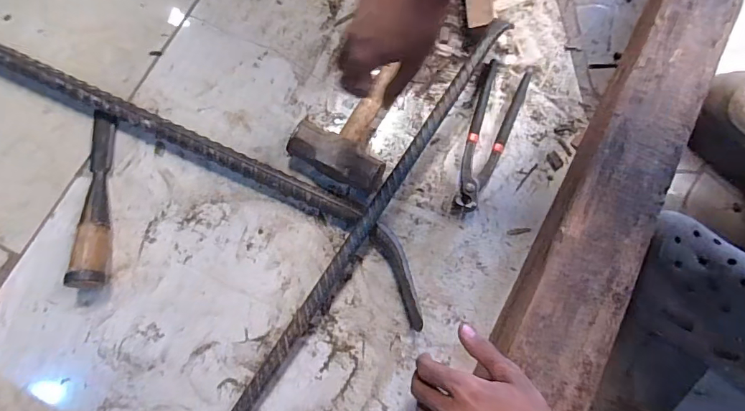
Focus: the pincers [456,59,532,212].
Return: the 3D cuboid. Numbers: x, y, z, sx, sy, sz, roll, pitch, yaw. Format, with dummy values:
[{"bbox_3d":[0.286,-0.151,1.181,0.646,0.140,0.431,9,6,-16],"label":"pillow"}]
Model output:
[{"bbox_3d":[0.159,-0.096,0.557,0.059,0.020,0.221,19,75,3],"label":"pincers"}]

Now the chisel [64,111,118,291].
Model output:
[{"bbox_3d":[-0.331,-0.015,0.503,0.031,0.041,0.220,-6,75,-4],"label":"chisel"}]

